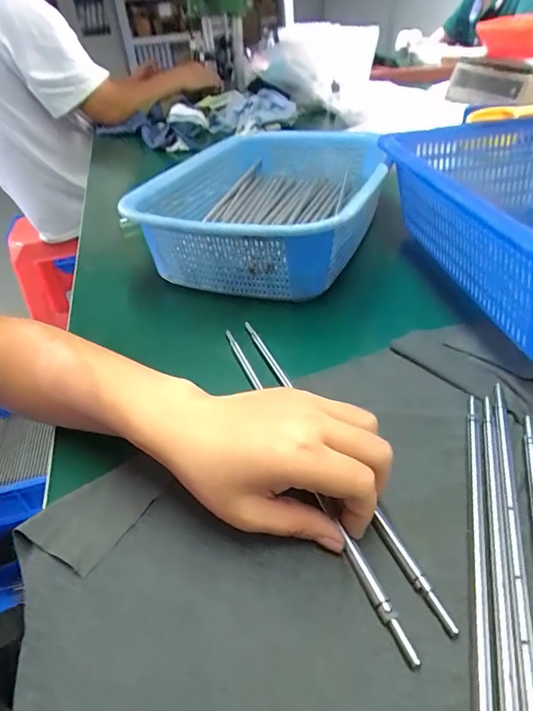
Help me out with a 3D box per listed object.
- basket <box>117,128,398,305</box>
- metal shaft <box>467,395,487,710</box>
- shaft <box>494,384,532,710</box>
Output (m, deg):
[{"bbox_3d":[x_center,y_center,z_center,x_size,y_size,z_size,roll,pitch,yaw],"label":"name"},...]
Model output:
[{"bbox_3d":[0.003,-0.171,0.531,0.250,0.097,0.311,7,40,18],"label":"basket"},{"bbox_3d":[0.101,0.118,0.215,0.007,0.007,0.277,7,39,18],"label":"metal shaft"},{"bbox_3d":[0.124,0.109,0.221,0.008,0.004,0.277,7,39,18],"label":"shaft"}]

